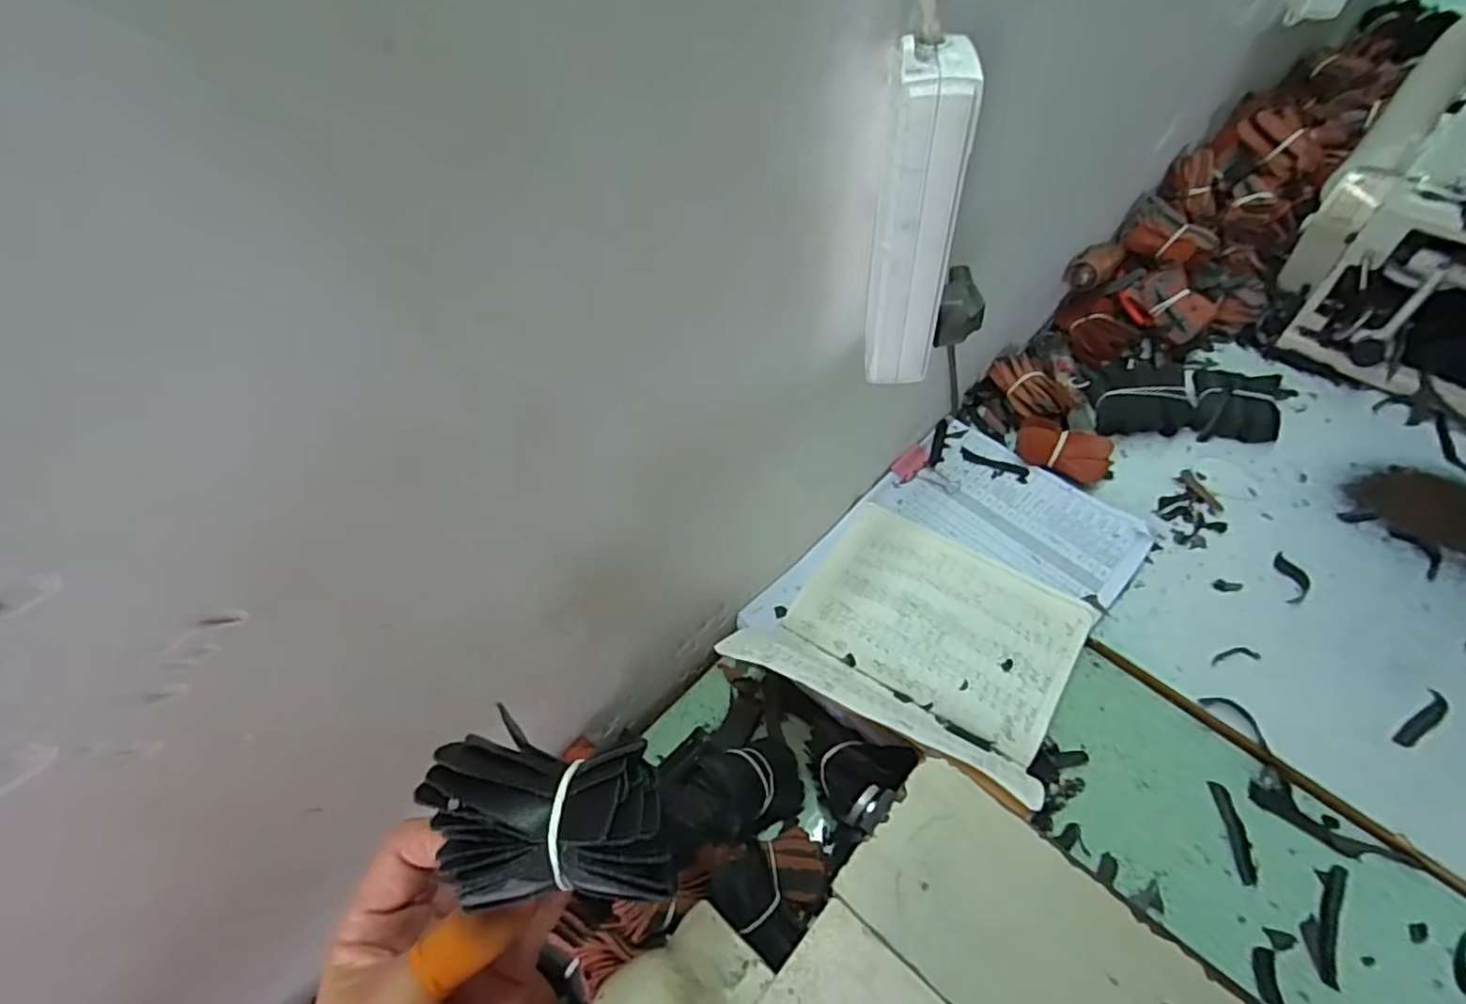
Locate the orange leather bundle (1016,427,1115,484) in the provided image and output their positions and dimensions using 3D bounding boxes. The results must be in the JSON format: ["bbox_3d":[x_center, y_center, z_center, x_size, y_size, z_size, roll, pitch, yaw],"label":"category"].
[{"bbox_3d":[0.308,-0.048,0.613,0.083,0.021,0.044,28,62,22],"label":"orange leather bundle"}]

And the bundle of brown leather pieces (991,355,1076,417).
[{"bbox_3d":[0.288,-0.109,0.645,0.040,0.036,0.084,-23,56,-10],"label":"bundle of brown leather pieces"}]

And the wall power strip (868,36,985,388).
[{"bbox_3d":[0.093,-0.136,0.341,0.039,0.164,0.037,3,56,8],"label":"wall power strip"}]

